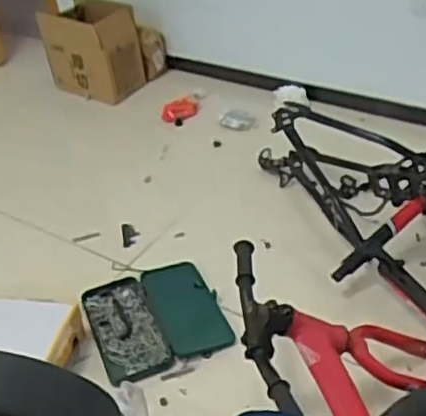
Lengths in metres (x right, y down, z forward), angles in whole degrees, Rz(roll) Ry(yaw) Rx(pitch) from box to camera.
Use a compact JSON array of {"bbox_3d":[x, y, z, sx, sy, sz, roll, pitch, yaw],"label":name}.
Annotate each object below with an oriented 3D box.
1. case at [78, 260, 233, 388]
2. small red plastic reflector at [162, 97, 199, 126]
[{"bbox_3d":[-0.110,0.208,1.318,0.239,0.044,0.245,-18,38,-14],"label":"case"},{"bbox_3d":[-0.087,-0.262,1.865,0.107,0.045,0.062,-20,39,-16],"label":"small red plastic reflector"}]

